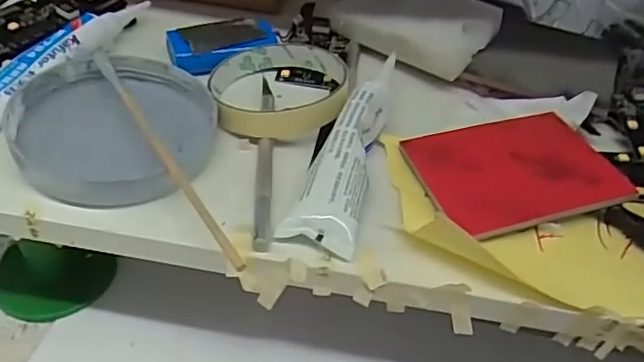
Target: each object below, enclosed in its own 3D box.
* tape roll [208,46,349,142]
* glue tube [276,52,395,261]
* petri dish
[{"bbox_3d":[-0.025,-0.055,0.341,0.079,0.020,0.080,4,44,-4],"label":"tape roll"},{"bbox_3d":[0.016,-0.022,0.306,0.032,0.028,0.135,15,44,8],"label":"glue tube"},{"bbox_3d":[-0.108,-0.027,0.300,0.098,0.023,0.104,4,44,-4],"label":"petri dish"}]

